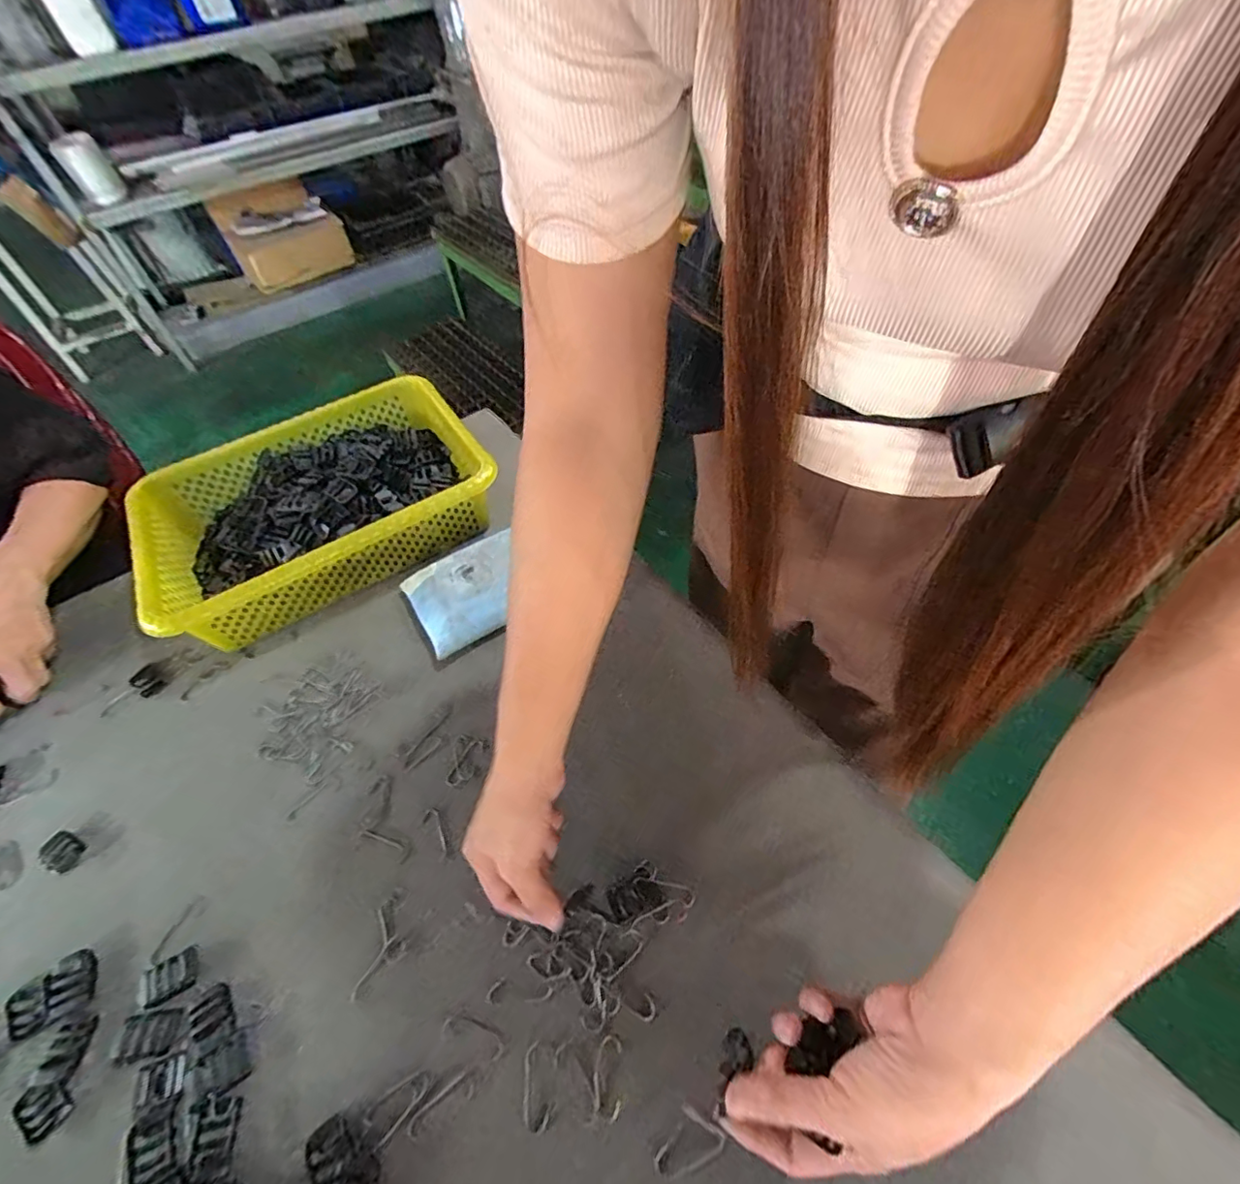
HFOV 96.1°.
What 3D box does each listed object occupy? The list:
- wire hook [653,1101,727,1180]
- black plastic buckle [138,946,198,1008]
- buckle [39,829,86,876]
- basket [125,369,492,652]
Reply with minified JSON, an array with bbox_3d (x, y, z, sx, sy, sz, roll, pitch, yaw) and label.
[{"bbox_3d":[0.041,0.329,0.328,0.029,0.004,0.037,29,60,24],"label":"wire hook"},{"bbox_3d":[-0.322,0.275,0.397,0.040,0.004,0.026,-21,54,-12],"label":"black plastic buckle"},{"bbox_3d":[-0.459,0.214,0.458,0.037,0.008,0.026,20,56,19],"label":"buckle"},{"bbox_3d":[-0.338,-0.096,0.633,0.351,0.087,0.249,-29,56,-17],"label":"basket"}]

